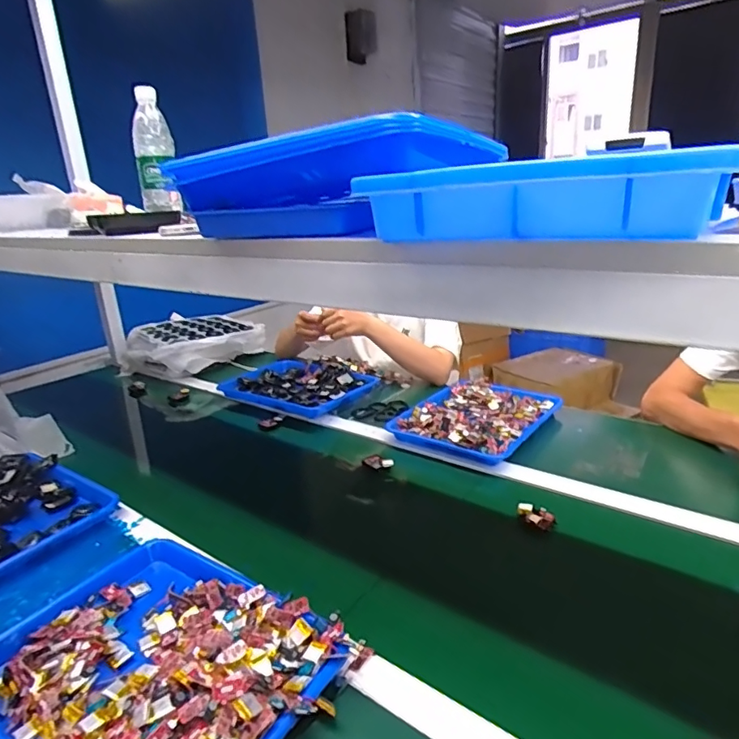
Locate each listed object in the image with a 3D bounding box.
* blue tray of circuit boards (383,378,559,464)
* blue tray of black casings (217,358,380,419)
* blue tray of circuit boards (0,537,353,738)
[{"bbox_3d":[0.218,0.089,1.038,0.248,0.038,0.303,10,24,35],"label":"blue tray of circuit boards"},{"bbox_3d":[-0.159,0.041,1.258,0.314,0.053,0.282,13,25,40],"label":"blue tray of black casings"},{"bbox_3d":[-0.212,0.289,0.514,0.333,0.064,0.261,10,23,35],"label":"blue tray of circuit boards"}]

